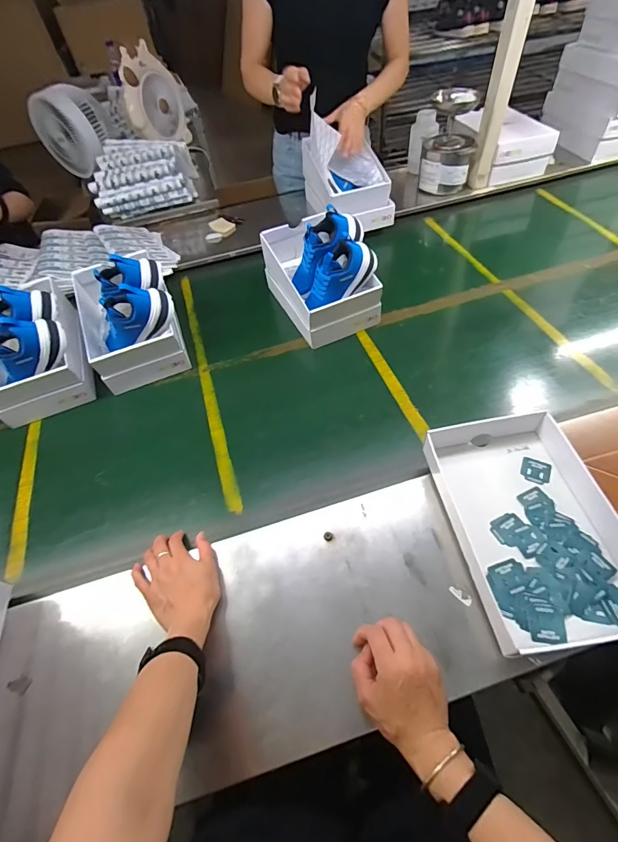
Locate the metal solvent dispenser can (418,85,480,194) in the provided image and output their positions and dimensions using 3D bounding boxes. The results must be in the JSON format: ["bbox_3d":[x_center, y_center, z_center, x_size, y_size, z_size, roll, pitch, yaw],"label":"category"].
[{"bbox_3d":[0.379,-0.748,1.047,0.139,0.207,0.129,9,57,17],"label":"metal solvent dispenser can"}]

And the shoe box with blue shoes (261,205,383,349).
[{"bbox_3d":[0.026,-0.333,0.819,0.170,0.170,0.263,-23,54,-6],"label":"shoe box with blue shoes"}]

